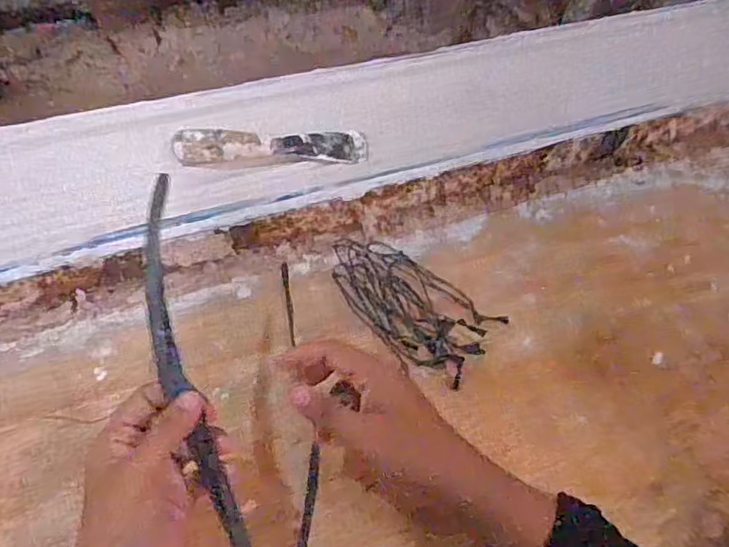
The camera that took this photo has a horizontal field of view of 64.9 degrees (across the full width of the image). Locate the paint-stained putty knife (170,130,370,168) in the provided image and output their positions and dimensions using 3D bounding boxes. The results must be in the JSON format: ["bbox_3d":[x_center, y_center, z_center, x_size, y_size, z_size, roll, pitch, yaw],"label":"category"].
[{"bbox_3d":[-0.084,-0.117,0.530,0.174,0.022,0.034,-6,52,-9],"label":"paint-stained putty knife"}]

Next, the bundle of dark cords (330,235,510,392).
[{"bbox_3d":[0.038,0.023,0.512,0.094,0.013,0.161,-35,62,-27],"label":"bundle of dark cords"}]

